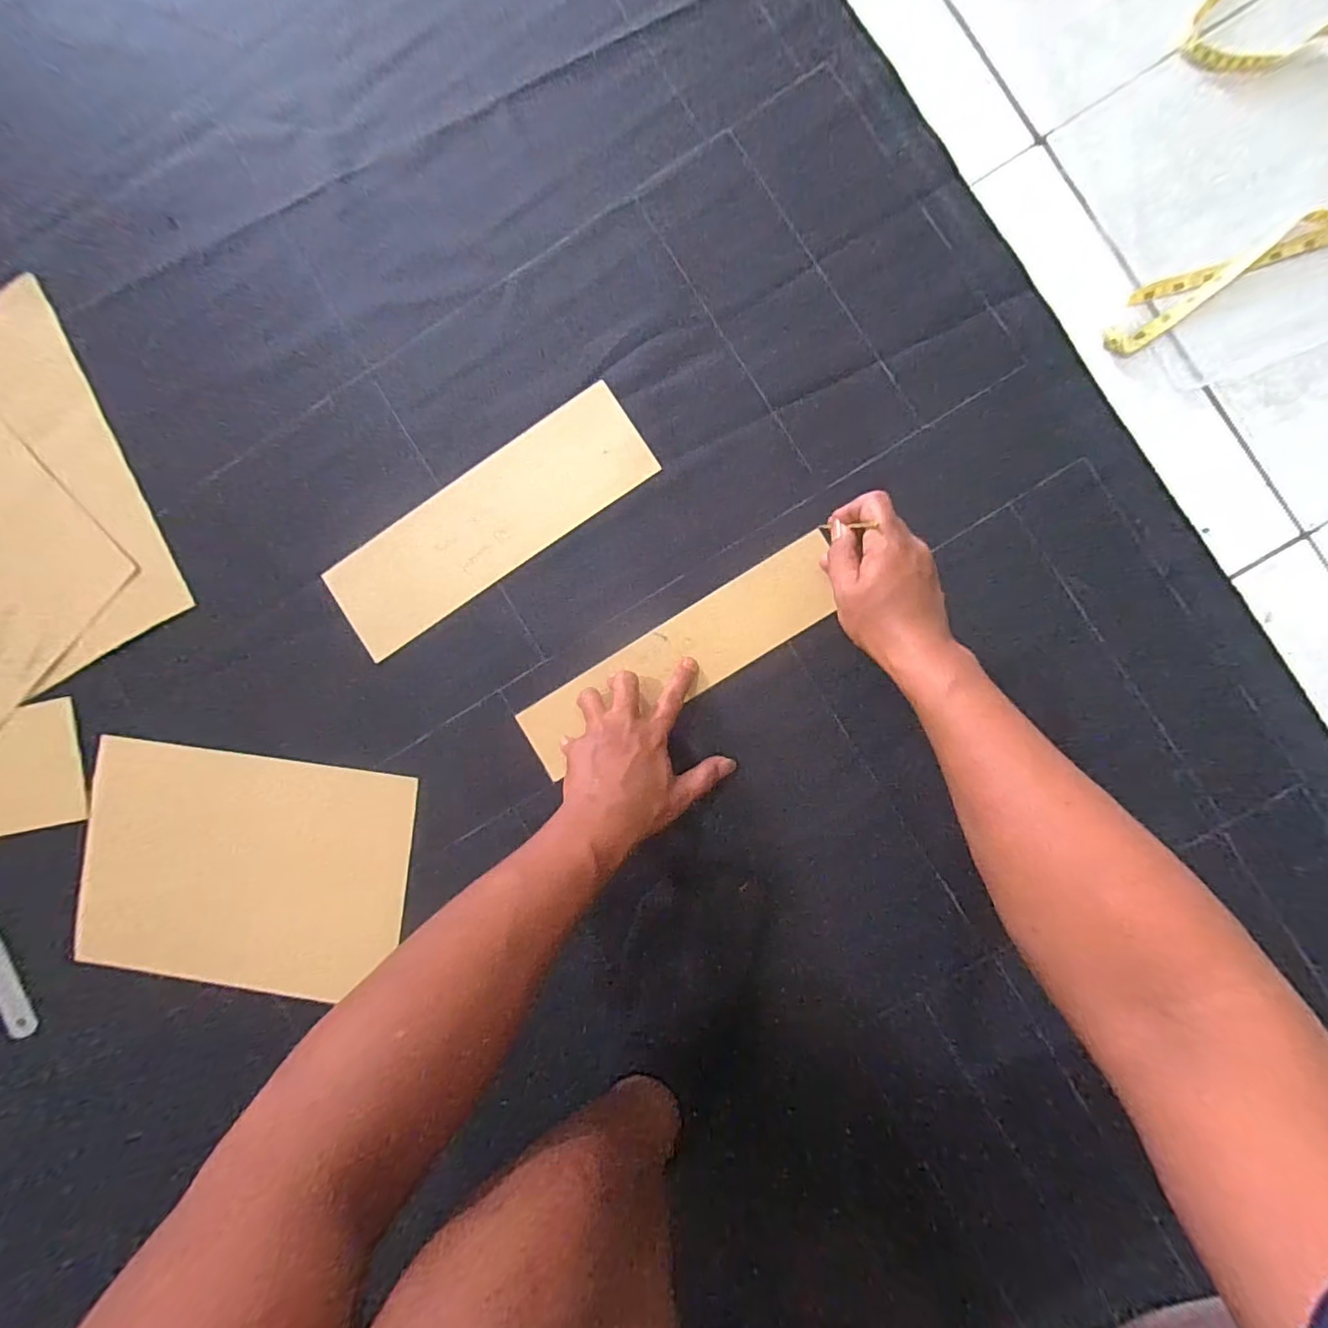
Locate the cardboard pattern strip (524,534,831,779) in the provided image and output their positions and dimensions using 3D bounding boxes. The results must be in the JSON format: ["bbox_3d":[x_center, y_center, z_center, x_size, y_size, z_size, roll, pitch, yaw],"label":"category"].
[{"bbox_3d":[0.015,-0.005,0.498,0.306,0.008,0.072,-31,82,3],"label":"cardboard pattern strip"}]

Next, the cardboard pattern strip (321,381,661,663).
[{"bbox_3d":[-0.160,-0.128,0.509,0.309,0.006,0.099,-34,90,3],"label":"cardboard pattern strip"}]

